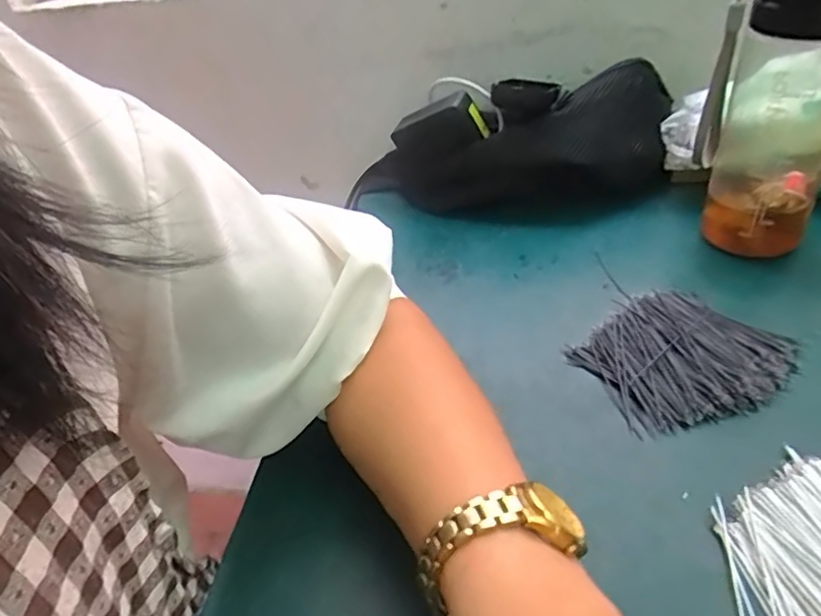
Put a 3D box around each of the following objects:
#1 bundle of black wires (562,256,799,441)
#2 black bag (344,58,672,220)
[{"bbox_3d":[0.162,0.028,0.360,0.109,0.018,0.105,-24,40,-21],"label":"bundle of black wires"},{"bbox_3d":[0.083,-0.152,0.536,0.290,0.089,0.127,2,42,16],"label":"black bag"}]

